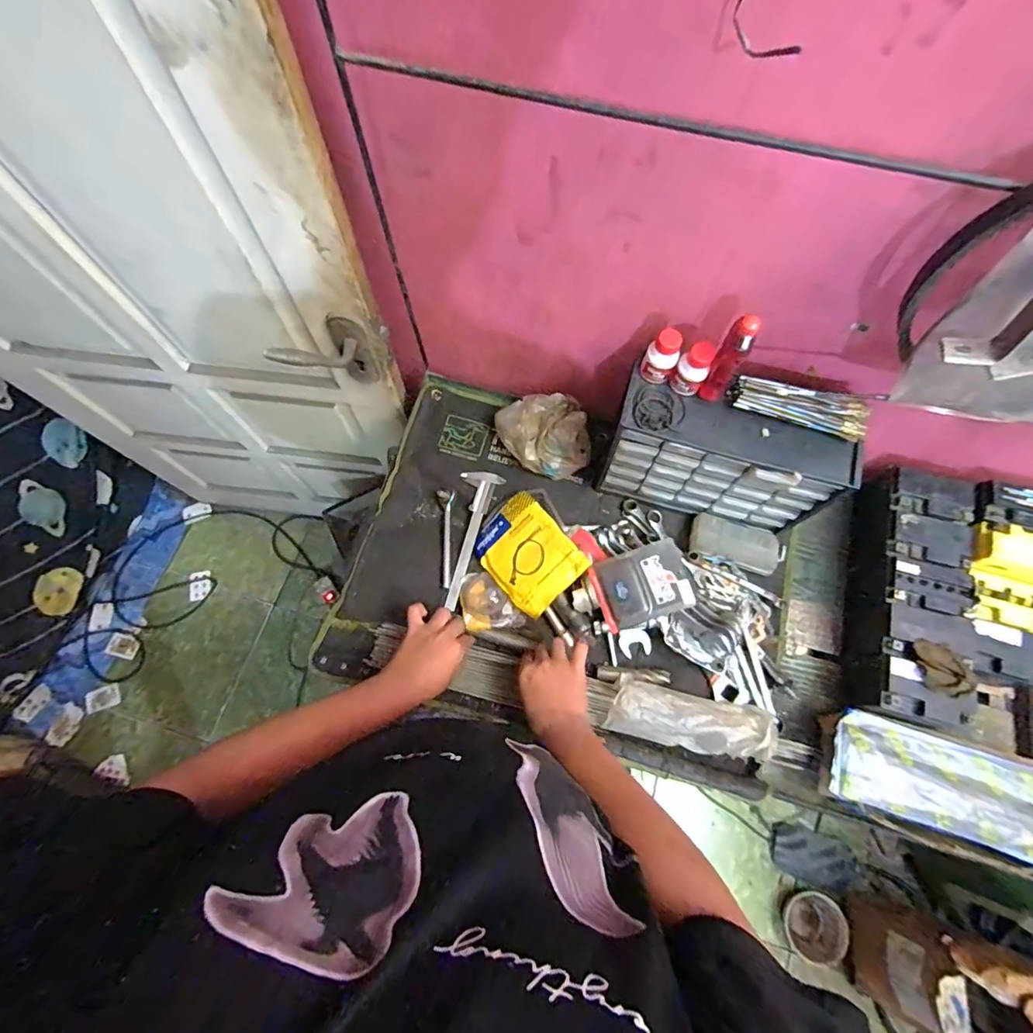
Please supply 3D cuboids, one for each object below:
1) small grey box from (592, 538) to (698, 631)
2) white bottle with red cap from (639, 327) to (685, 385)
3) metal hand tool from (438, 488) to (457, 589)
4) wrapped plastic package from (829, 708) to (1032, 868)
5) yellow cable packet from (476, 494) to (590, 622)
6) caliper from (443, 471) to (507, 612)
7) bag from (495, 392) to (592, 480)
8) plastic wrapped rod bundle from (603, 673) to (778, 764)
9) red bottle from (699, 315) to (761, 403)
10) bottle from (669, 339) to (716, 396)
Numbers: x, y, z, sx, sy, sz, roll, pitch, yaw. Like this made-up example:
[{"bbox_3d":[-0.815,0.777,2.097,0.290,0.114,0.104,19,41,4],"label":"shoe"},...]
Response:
[{"bbox_3d":[0.189,0.098,0.746,0.136,0.042,0.106,-20,73,-8],"label":"small grey box"},{"bbox_3d":[0.181,-0.199,0.636,0.039,0.065,0.032,25,72,7],"label":"white bottle with red cap"},{"bbox_3d":[-0.110,0.034,0.804,0.024,0.013,0.158,-1,71,-2],"label":"metal hand tool"},{"bbox_3d":[0.589,0.353,0.640,0.362,0.040,0.117,19,71,5],"label":"wrapped plastic package"},{"bbox_3d":[0.015,0.055,0.767,0.125,0.015,0.167,-45,62,5],"label":"yellow cable packet"},{"bbox_3d":[-0.078,0.031,0.798,0.062,0.009,0.227,13,71,3],"label":"caliper"},{"bbox_3d":[0.043,-0.134,0.816,0.126,0.078,0.129,-15,72,-6],"label":"bag"},{"bbox_3d":[0.230,0.274,0.687,0.204,0.070,0.078,14,71,4],"label":"plastic wrapped rod bundle"},{"bbox_3d":[0.250,-0.183,0.602,0.031,0.127,0.024,32,73,9],"label":"red bottle"},{"bbox_3d":[0.221,-0.185,0.638,0.037,0.059,0.039,0,71,-1],"label":"bottle"}]

